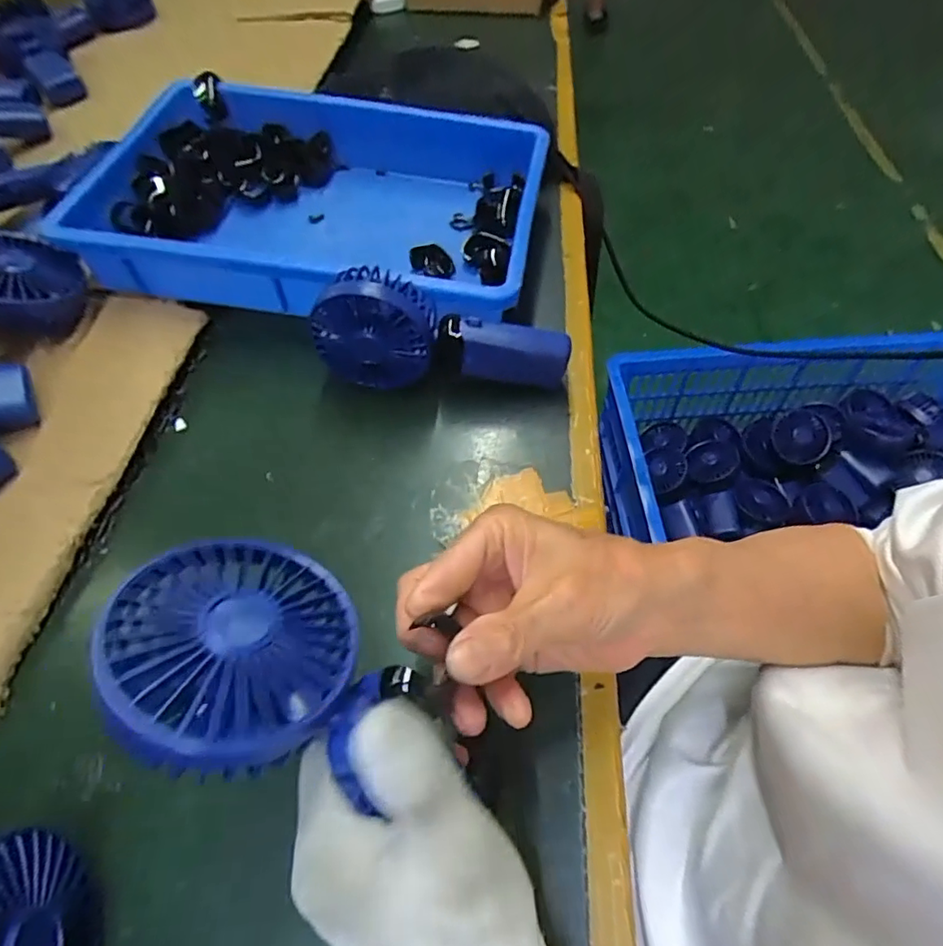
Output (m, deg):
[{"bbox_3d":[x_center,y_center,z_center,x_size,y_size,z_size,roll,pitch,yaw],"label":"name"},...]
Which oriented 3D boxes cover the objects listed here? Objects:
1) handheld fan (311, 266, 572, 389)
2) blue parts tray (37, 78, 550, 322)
[{"bbox_3d":[-0.021,-0.103,0.404,0.181,0.087,0.049,1,57,3],"label":"handheld fan"},{"bbox_3d":[-0.123,-0.235,0.494,0.353,0.071,0.251,9,56,9],"label":"blue parts tray"}]

